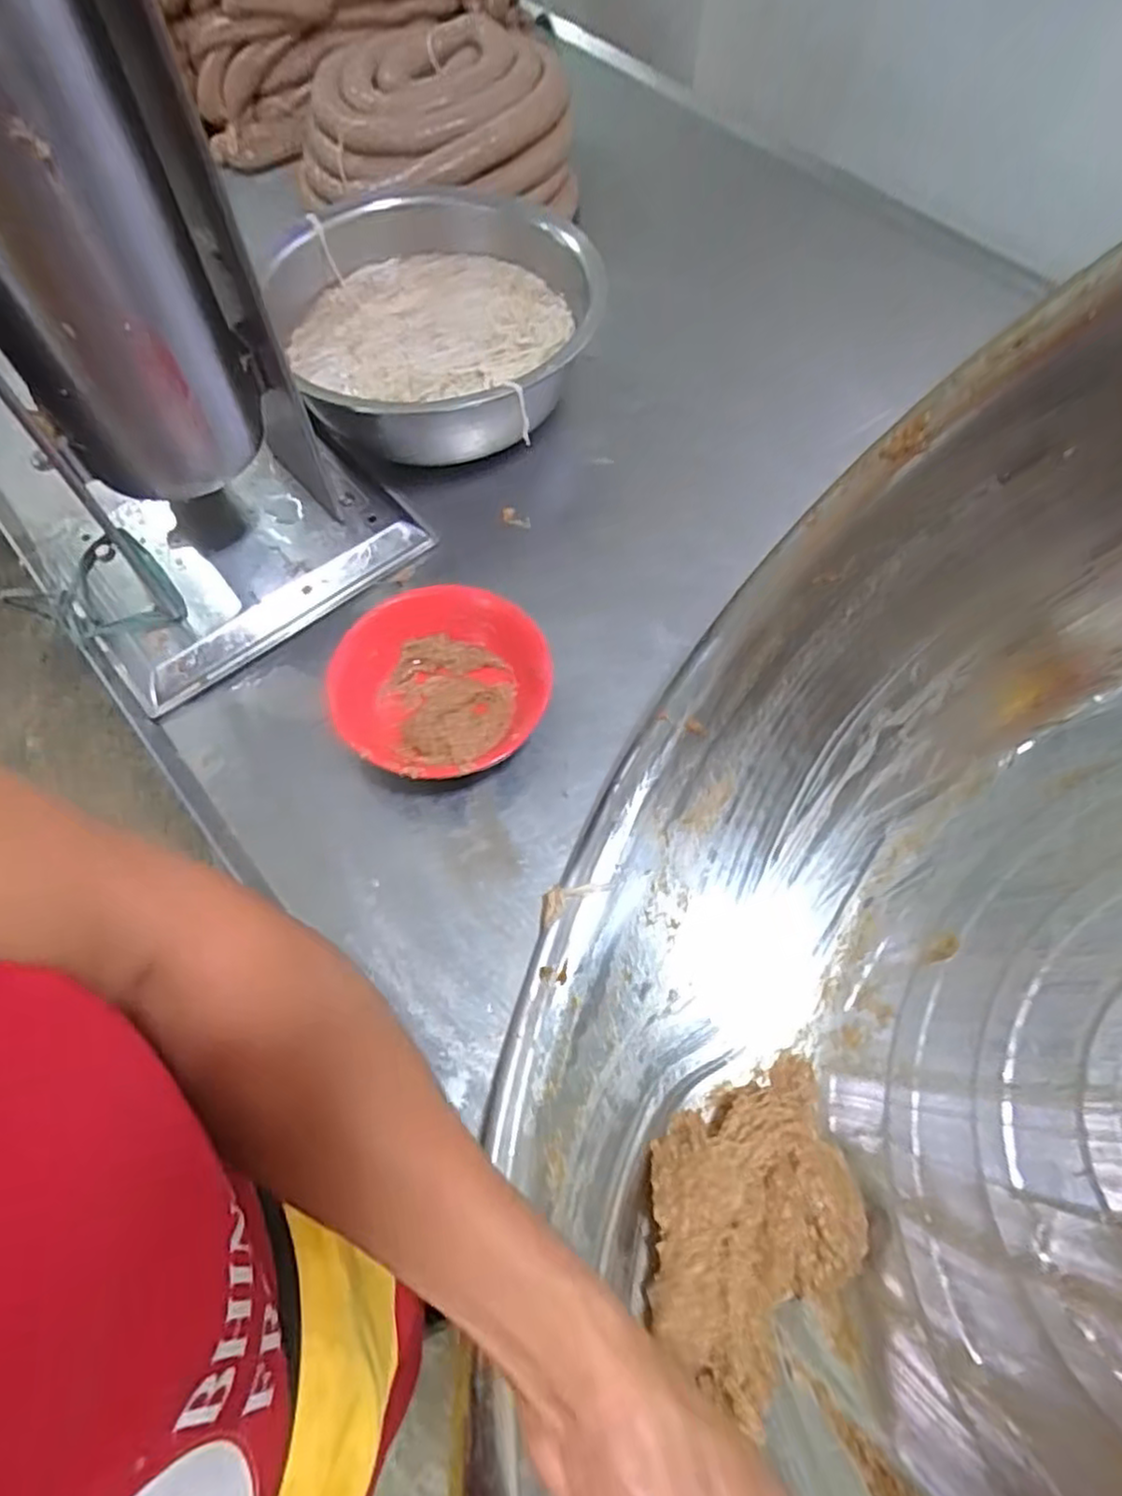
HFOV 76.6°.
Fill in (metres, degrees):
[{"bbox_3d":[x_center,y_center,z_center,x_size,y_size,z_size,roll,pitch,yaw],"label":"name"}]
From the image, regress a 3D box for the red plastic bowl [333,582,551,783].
[{"bbox_3d":[-0.098,-0.046,0.582,0.164,0.066,0.166,-1,60,2],"label":"red plastic bowl"}]

